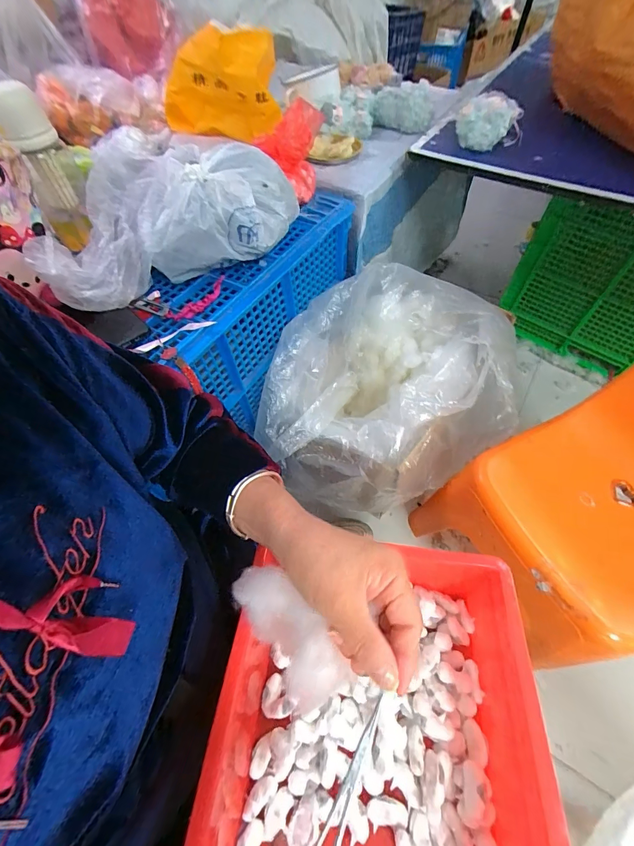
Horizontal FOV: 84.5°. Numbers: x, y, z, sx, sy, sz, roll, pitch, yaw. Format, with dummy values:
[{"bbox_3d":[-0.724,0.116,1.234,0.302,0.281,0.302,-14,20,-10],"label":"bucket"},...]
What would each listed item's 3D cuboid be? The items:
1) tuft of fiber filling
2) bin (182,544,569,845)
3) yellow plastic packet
[{"bbox_3d":[-0.024,0.155,0.264,0.046,0.027,0.106,-39,50,-21],"label":"tuft of fiber filling"},{"bbox_3d":[0.044,0.290,0.267,0.254,0.115,0.353,2,58,3],"label":"bin"},{"bbox_3d":[-0.175,-0.614,0.633,0.235,0.157,0.101,31,63,19],"label":"yellow plastic packet"}]

